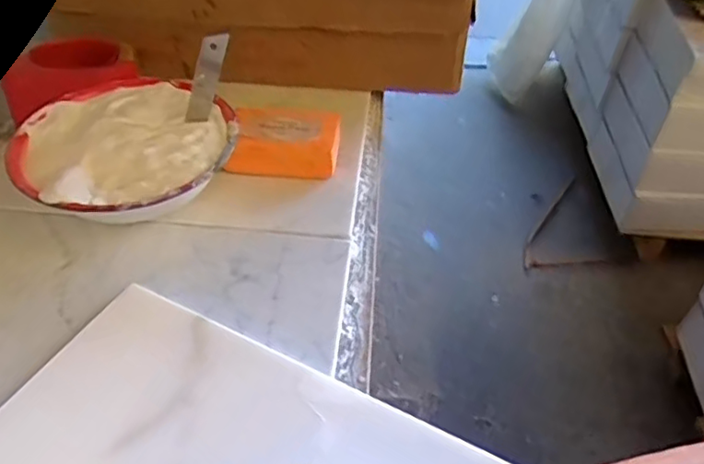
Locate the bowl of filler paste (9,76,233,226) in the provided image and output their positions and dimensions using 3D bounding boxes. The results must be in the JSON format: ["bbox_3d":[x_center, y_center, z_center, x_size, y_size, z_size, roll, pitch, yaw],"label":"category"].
[{"bbox_3d":[-0.176,-0.057,0.509,0.163,0.055,0.171,1,46,-1],"label":"bowl of filler paste"}]

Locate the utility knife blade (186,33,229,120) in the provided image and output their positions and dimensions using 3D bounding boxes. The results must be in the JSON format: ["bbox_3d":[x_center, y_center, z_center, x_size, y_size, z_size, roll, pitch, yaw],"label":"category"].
[{"bbox_3d":[-0.114,-0.120,0.490,0.019,0.082,0.005,21,43,-9],"label":"utility knife blade"}]

